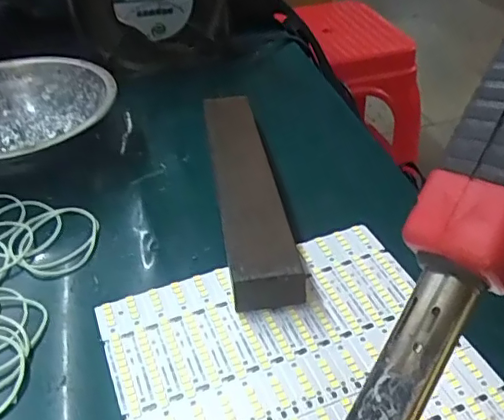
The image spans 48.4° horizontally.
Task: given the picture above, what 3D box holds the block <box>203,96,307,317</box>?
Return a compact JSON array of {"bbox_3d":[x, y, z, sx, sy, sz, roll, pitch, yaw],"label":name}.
[{"bbox_3d":[-0.004,-0.019,0.320,0.032,0.024,0.189,-7,39,-5],"label":"block"}]

